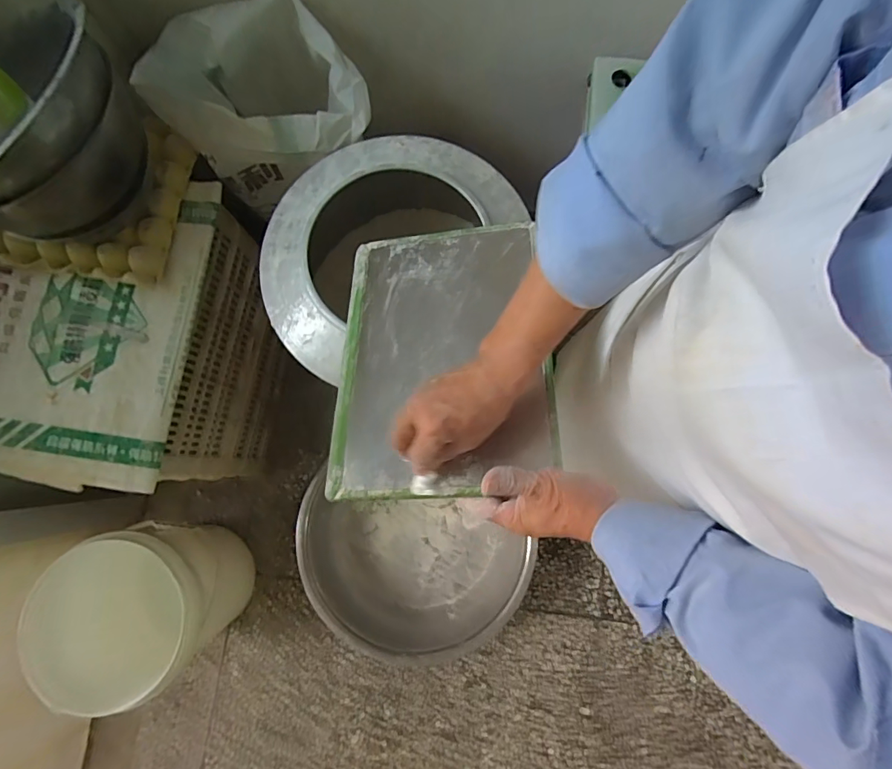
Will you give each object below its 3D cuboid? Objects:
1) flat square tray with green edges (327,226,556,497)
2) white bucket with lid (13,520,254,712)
[{"bbox_3d":[-0.004,-0.040,0.503,0.224,0.010,0.321,-3,65,10],"label":"flat square tray with green edges"},{"bbox_3d":[-0.621,0.473,0.994,0.296,0.347,0.309,0,77,0],"label":"white bucket with lid"}]

